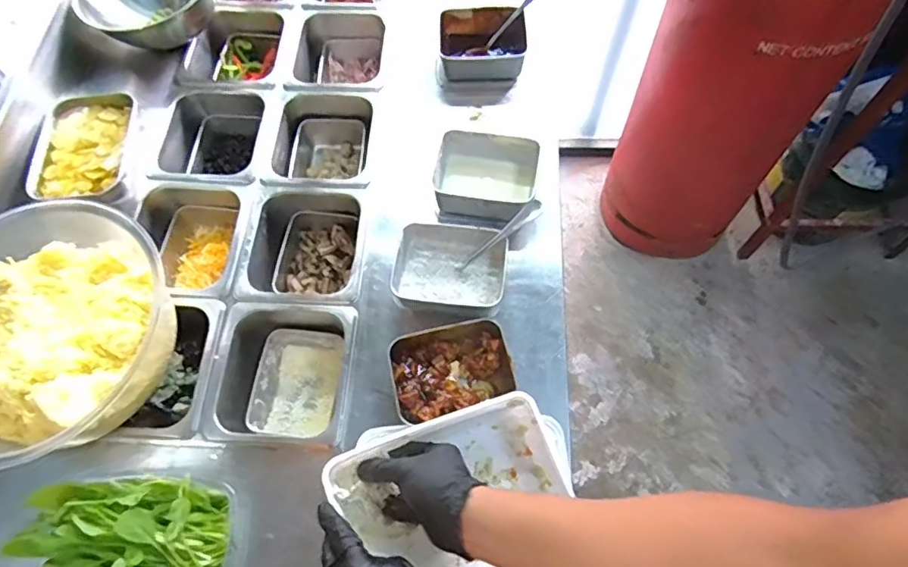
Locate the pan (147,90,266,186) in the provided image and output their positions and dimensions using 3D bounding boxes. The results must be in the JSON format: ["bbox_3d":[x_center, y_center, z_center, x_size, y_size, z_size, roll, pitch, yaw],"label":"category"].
[{"bbox_3d":[-0.357,-0.205,0.865,0.152,0.092,0.171,1,66,1],"label":"pan"}]

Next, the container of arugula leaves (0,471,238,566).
[{"bbox_3d":[-0.324,0.263,0.574,0.194,0.063,0.142,-12,66,-5],"label":"container of arugula leaves"}]

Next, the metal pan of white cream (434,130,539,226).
[{"bbox_3d":[0.040,-0.139,0.757,0.133,0.061,0.113,13,66,6],"label":"metal pan of white cream"}]

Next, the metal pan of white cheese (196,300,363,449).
[{"bbox_3d":[-0.208,0.122,0.719,0.165,0.093,0.175,4,66,3],"label":"metal pan of white cheese"}]

